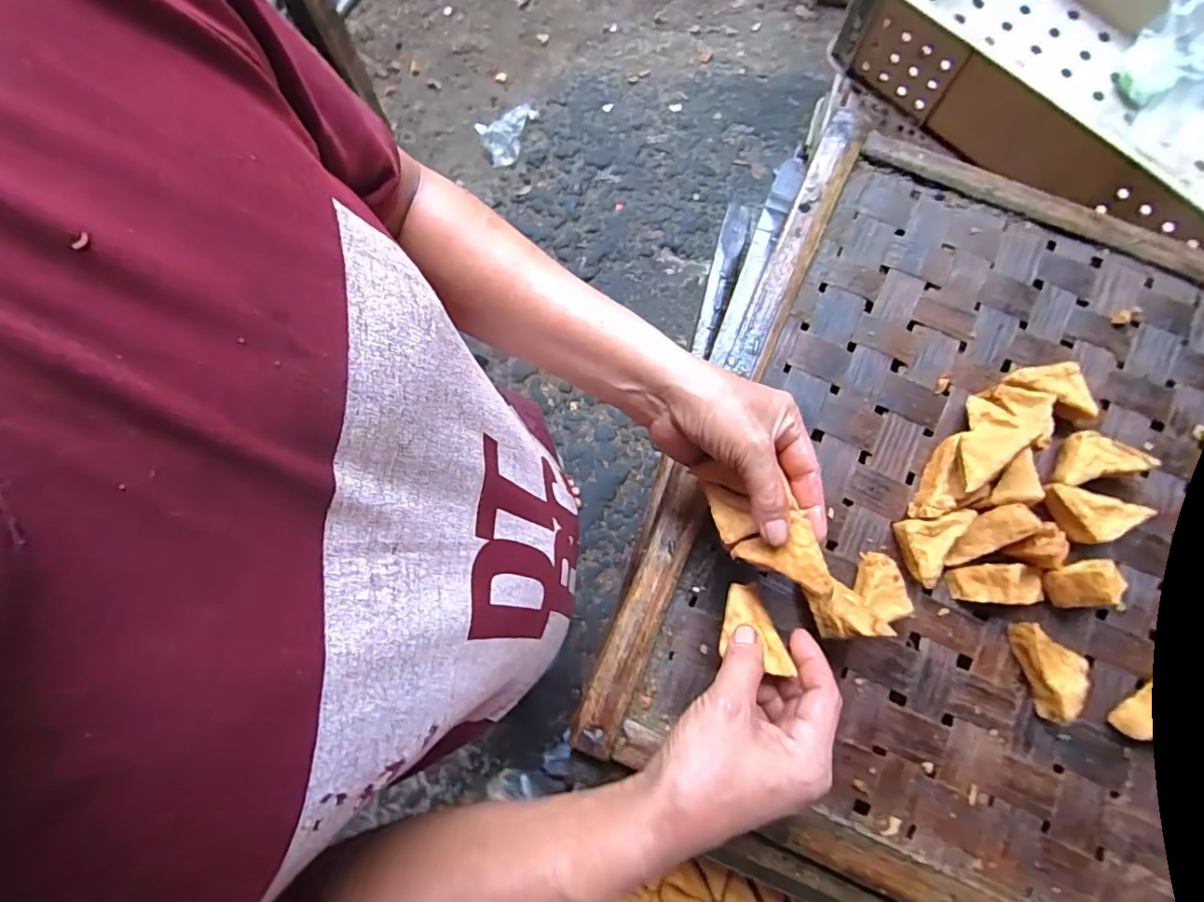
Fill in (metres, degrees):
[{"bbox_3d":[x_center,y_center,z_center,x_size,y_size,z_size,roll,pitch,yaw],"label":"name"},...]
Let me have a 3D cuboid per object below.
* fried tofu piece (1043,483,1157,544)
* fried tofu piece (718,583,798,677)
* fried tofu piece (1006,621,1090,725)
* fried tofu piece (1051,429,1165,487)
[{"bbox_3d":[0.394,0.054,0.439,0.073,0.020,0.039,16,79,2],"label":"fried tofu piece"},{"bbox_3d":[0.106,0.118,0.369,0.043,0.031,0.050,12,79,1],"label":"fried tofu piece"},{"bbox_3d":[0.346,0.167,0.420,0.037,0.020,0.071,-14,79,-3],"label":"fried tofu piece"},{"bbox_3d":[0.402,0.003,0.446,0.070,0.017,0.038,-12,79,-3],"label":"fried tofu piece"}]

